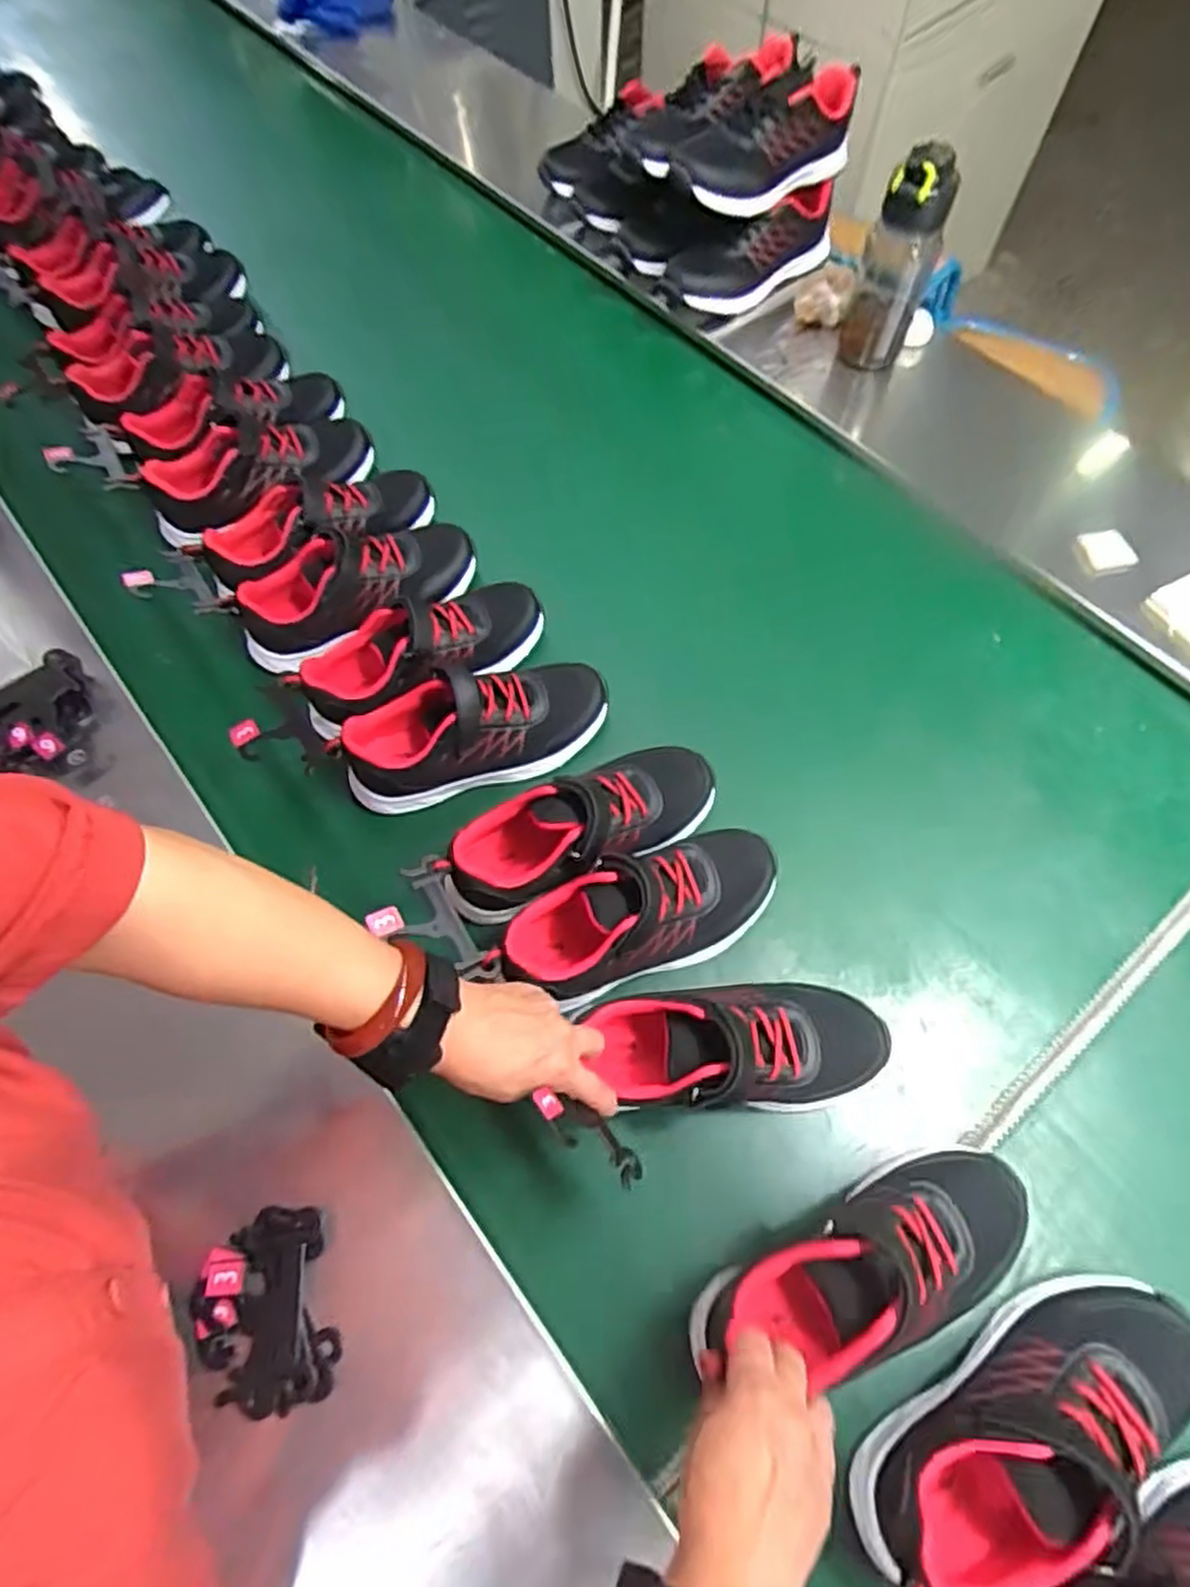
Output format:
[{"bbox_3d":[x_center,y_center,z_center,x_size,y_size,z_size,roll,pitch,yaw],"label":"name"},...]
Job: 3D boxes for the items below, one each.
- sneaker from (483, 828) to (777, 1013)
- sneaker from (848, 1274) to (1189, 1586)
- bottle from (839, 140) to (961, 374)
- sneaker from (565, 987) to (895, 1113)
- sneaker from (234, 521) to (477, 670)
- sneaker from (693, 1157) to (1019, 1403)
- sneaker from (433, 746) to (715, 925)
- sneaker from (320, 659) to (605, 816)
[{"bbox_3d":[0.036,0.092,0.575,0.222,0.073,0.082,-21,64,-11],"label":"sneaker"},{"bbox_3d":[0.267,0.379,0.449,0.238,0.091,0.087,-26,66,-13],"label":"sneaker"},{"bbox_3d":[0.332,-0.578,0.823,0.072,0.207,0.064,19,64,9],"label":"bottle"},{"bbox_3d":[0.104,0.181,0.546,0.209,0.095,0.084,-2,65,1],"label":"sneaker"},{"bbox_3d":[-0.228,-0.201,0.721,0.228,0.075,0.088,-23,65,-12],"label":"sneaker"},{"bbox_3d":[0.177,0.306,0.475,0.230,0.087,0.089,-18,66,-14],"label":"sneaker"},{"bbox_3d":[-0.010,0.030,0.616,0.235,0.087,0.084,-28,66,-14],"label":"sneaker"},{"bbox_3d":[-0.103,-0.061,0.655,0.232,0.080,0.084,-20,64,-11],"label":"sneaker"}]

